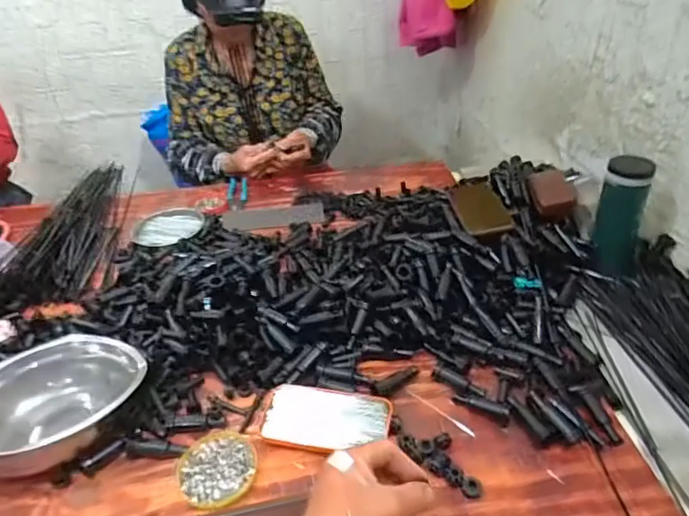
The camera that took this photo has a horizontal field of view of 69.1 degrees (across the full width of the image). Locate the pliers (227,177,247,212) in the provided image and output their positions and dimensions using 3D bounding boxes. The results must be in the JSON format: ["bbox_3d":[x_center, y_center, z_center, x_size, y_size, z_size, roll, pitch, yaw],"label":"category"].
[{"bbox_3d":[-0.229,-0.136,1.073,0.042,0.011,0.164,-9,35,-7],"label":"pliers"}]

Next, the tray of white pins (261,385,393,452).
[{"bbox_3d":[-0.022,0.183,0.575,0.145,0.013,0.071,2,35,9],"label":"tray of white pins"}]

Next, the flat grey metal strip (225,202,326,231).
[{"bbox_3d":[-0.136,-0.079,0.964,0.191,0.005,0.071,-7,37,-3],"label":"flat grey metal strip"}]

